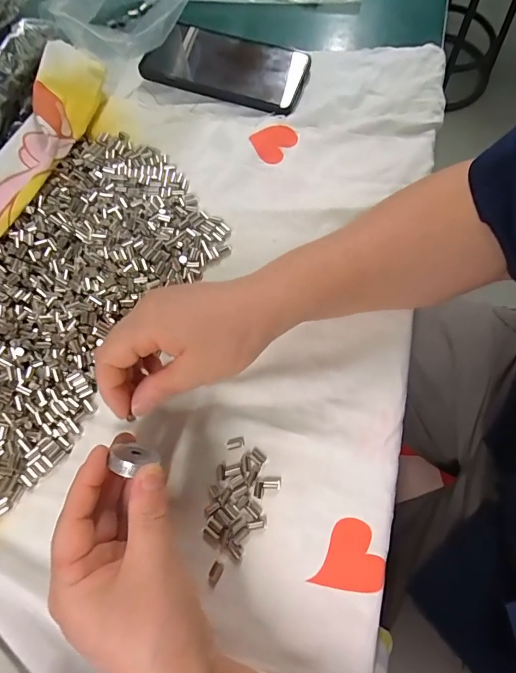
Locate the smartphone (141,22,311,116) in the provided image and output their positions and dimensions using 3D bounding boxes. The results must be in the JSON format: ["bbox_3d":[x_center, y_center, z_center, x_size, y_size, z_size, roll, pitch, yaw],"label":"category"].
[{"bbox_3d":[-0.030,-0.278,0.417,0.158,0.015,0.084,22,72,10],"label":"smartphone"}]

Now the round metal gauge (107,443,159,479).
[{"bbox_3d":[-0.073,0.070,0.234,0.024,0.023,0.009,19,100,18],"label":"round metal gauge"}]

